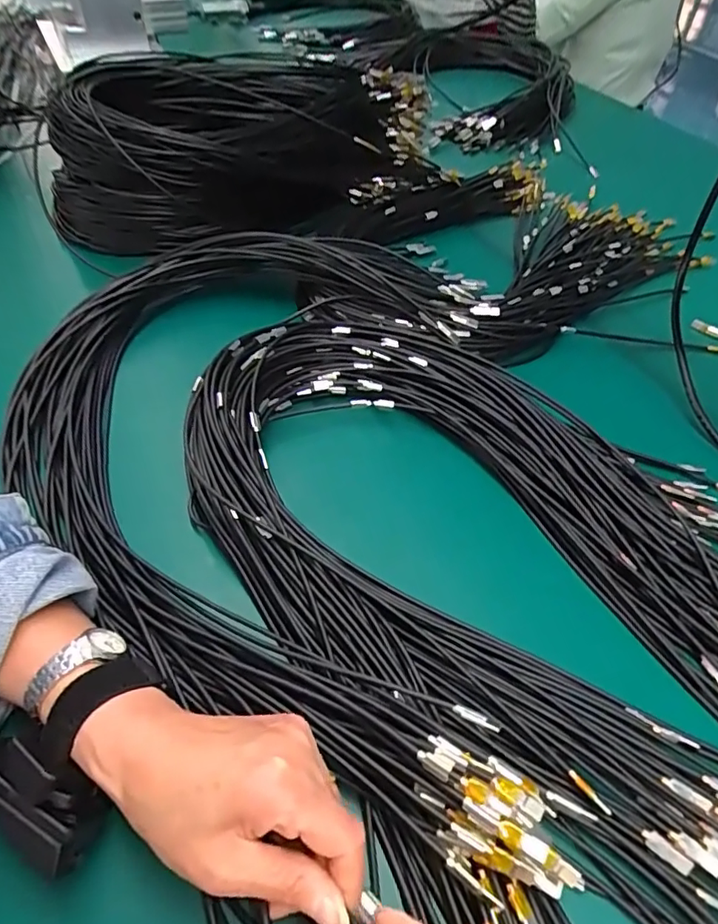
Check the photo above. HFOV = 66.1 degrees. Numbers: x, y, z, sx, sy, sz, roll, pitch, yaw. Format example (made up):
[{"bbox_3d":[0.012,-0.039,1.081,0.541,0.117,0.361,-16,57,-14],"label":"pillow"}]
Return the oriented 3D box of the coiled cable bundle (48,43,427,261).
[{"bbox_3d":[-0.142,-0.400,0.679,0.441,0.134,0.187,-22,55,-19],"label":"coiled cable bundle"}]

